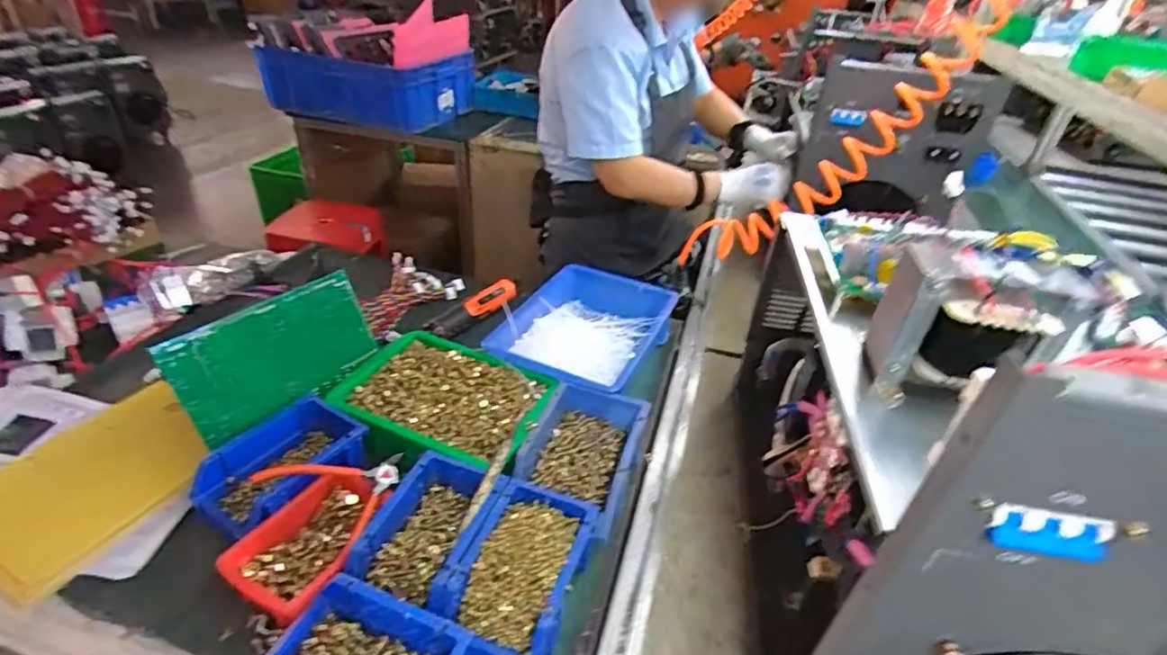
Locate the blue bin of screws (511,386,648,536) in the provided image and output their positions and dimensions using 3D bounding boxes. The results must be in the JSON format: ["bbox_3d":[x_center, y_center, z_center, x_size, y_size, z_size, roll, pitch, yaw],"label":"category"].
[{"bbox_3d":[-0.002,0.146,0.677,0.120,0.047,0.180,15,36,14],"label":"blue bin of screws"}]

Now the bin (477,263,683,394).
[{"bbox_3d":[0.004,0.010,0.879,0.204,0.075,0.281,18,37,18],"label":"bin"}]

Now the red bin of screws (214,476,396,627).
[{"bbox_3d":[-0.265,0.217,0.569,0.103,0.064,0.150,24,39,25],"label":"red bin of screws"}]

